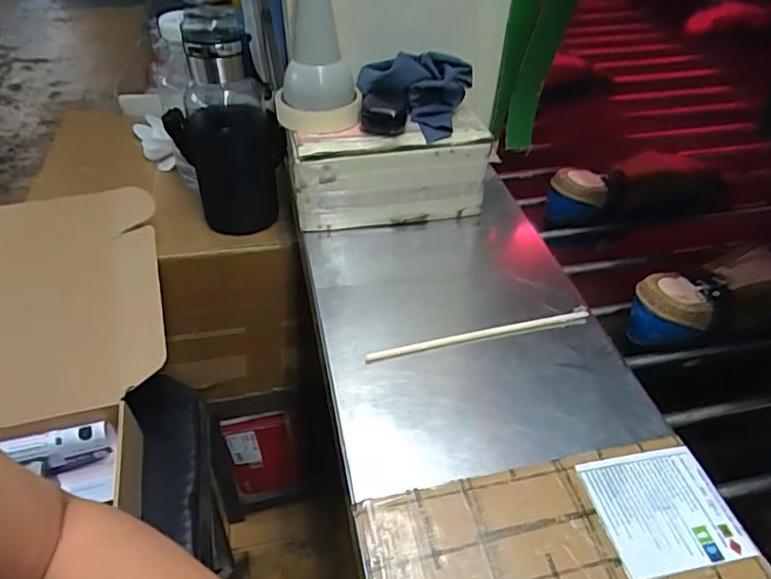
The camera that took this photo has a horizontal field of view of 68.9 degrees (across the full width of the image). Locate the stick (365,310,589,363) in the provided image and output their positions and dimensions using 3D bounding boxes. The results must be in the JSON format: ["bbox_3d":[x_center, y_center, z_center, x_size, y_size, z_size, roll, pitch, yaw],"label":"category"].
[{"bbox_3d":[0.081,0.036,0.463,0.197,0.012,0.008,-10,45,-13],"label":"stick"}]

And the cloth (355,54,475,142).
[{"bbox_3d":[0.025,-0.188,0.545,0.110,0.051,0.089,8,43,5],"label":"cloth"}]

